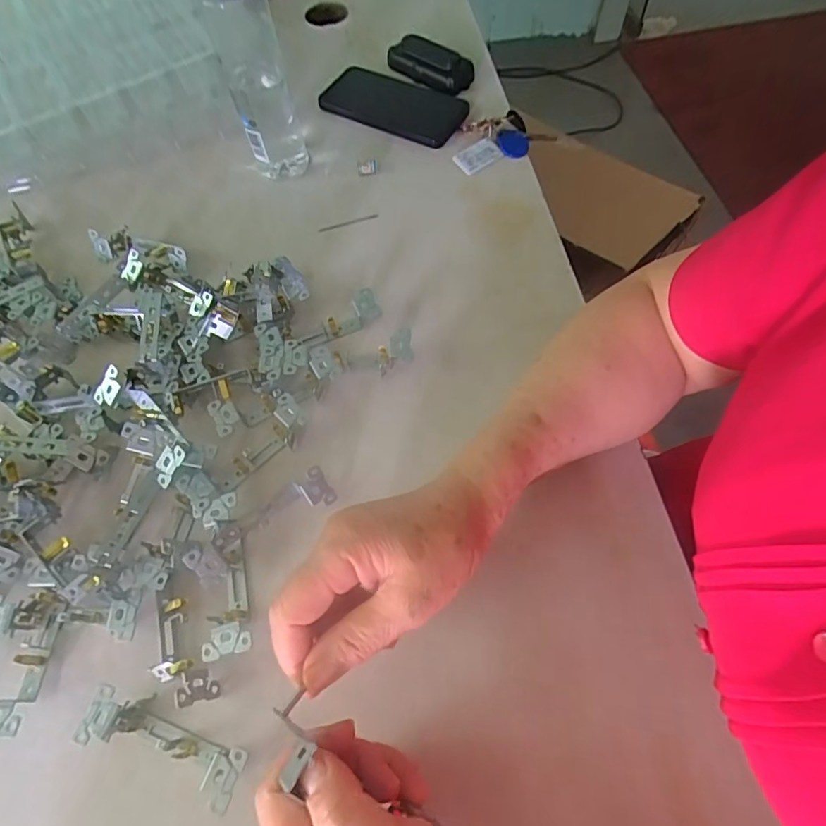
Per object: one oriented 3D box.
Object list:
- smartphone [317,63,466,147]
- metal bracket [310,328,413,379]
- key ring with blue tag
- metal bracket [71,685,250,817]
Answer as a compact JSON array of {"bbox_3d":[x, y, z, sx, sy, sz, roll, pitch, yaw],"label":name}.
[{"bbox_3d":[-0.021,-0.348,0.554,0.165,0.013,0.082,28,70,15],"label":"smartphone"},{"bbox_3d":[-0.041,-0.047,0.412,0.082,0.020,0.032,-14,65,-3],"label":"metal bracket"},{"bbox_3d":[0.094,-0.292,0.529,0.111,0.023,0.057,-18,65,-5],"label":"key ring with blue tag"},{"bbox_3d":[-0.149,0.201,0.305,0.102,0.025,0.029,16,67,11],"label":"metal bracket"}]

